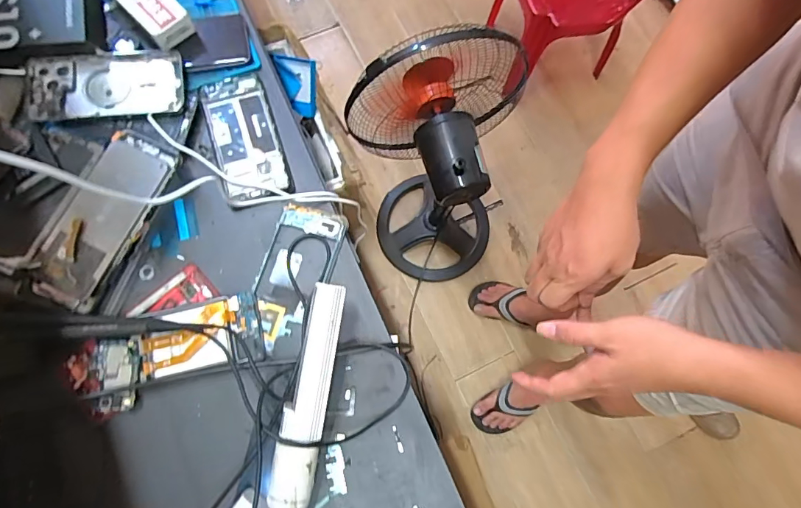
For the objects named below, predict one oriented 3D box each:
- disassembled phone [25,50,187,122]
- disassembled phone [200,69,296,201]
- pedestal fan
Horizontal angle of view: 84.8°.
[{"bbox_3d":[-0.327,-0.187,0.489,0.158,0.006,0.076,-9,81,-10],"label":"disassembled phone"},{"bbox_3d":[-0.177,-0.134,0.498,0.072,0.005,0.157,-18,76,-7],"label":"disassembled phone"},{"bbox_3d":[0.106,-0.179,0.987,0.352,0.672,0.329,-33,79,-8],"label":"pedestal fan"}]

